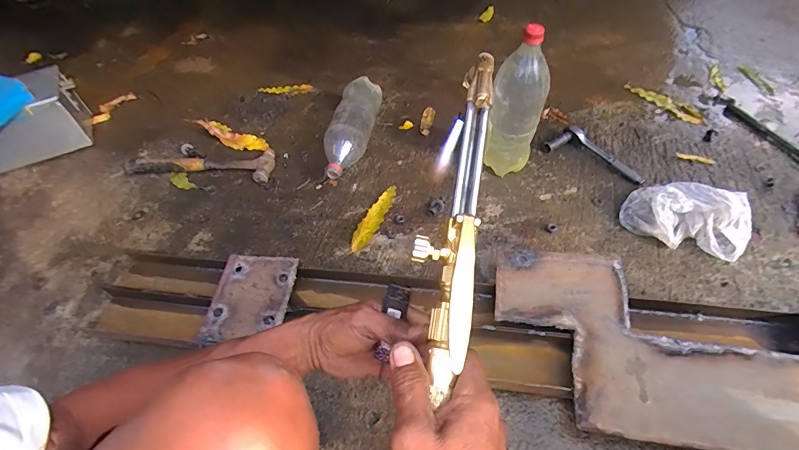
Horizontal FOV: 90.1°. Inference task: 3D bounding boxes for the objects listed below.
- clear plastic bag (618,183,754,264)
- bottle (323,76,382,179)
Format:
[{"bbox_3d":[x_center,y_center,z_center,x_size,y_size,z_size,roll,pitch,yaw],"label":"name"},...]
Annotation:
[{"bbox_3d":[0.500,-0.019,0.696,0.184,0.082,0.113,25,60,23],"label":"clear plastic bag"},{"bbox_3d":[-0.108,-0.216,0.917,0.091,0.100,0.282,6,52,11],"label":"bottle"}]

